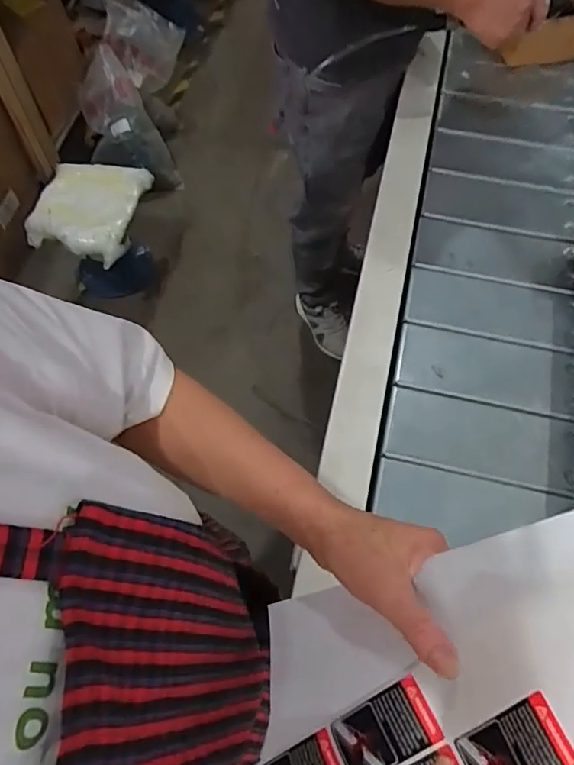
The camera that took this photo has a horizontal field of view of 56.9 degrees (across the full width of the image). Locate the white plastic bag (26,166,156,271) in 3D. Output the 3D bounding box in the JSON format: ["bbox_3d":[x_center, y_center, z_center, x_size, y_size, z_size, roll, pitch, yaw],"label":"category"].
[{"bbox_3d":[-0.561,-0.508,1.506,0.274,0.079,0.332,12,64,7],"label":"white plastic bag"}]

